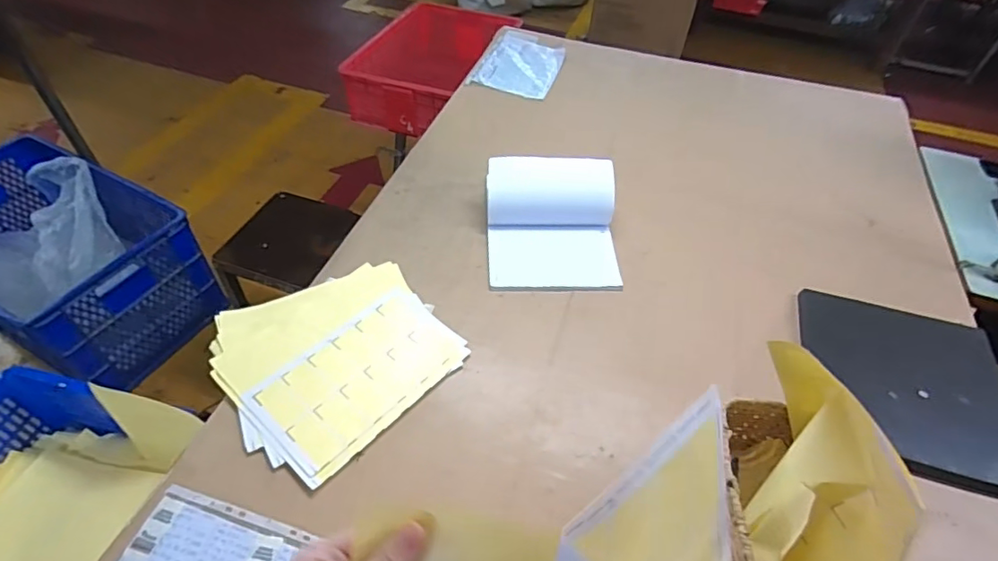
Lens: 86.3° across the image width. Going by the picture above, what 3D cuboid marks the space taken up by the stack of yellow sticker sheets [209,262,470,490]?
[{"bbox_3d":[-0.272,0.110,0.883,0.350,0.029,0.344,-34,59,-28],"label":"stack of yellow sticker sheets"}]

